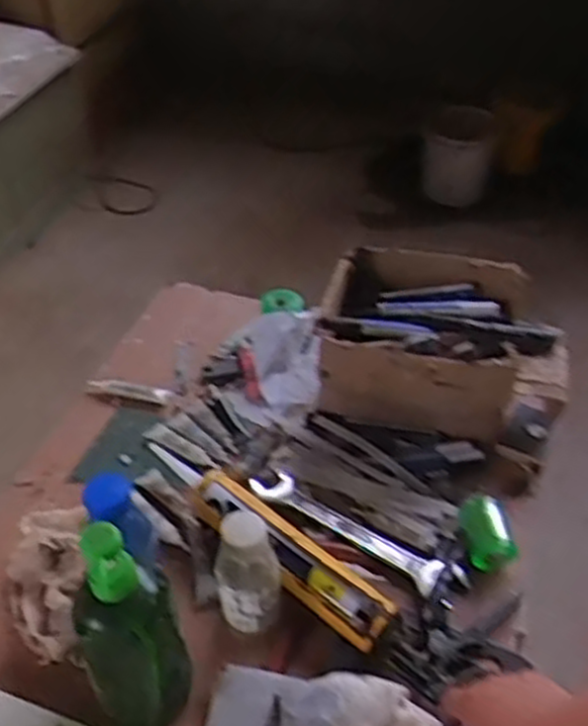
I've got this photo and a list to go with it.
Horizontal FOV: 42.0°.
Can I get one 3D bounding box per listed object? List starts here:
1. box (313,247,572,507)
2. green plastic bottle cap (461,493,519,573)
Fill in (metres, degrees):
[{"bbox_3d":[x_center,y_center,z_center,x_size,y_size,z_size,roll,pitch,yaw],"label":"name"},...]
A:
[{"bbox_3d":[0.197,-0.018,1.003,0.305,0.145,0.272,14,46,14],"label":"box"},{"bbox_3d":[0.212,0.181,0.849,0.046,0.042,0.081,-9,45,-9],"label":"green plastic bottle cap"}]

